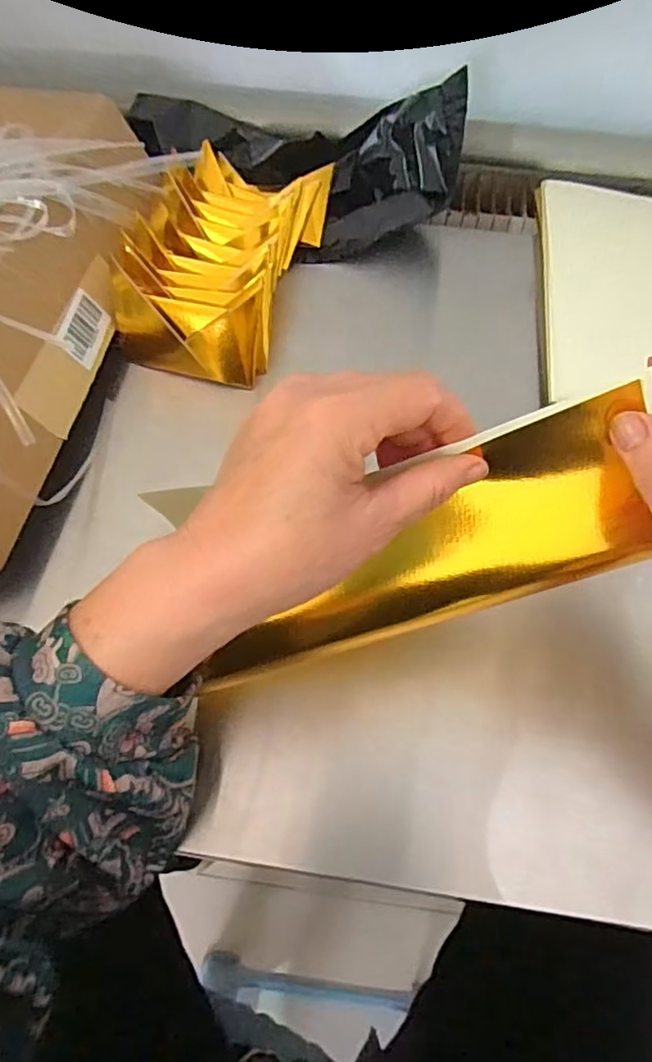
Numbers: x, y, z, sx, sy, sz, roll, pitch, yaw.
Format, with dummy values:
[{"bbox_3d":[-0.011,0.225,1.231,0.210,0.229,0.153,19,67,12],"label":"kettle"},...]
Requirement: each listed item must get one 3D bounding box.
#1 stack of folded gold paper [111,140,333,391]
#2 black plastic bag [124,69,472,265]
[{"bbox_3d":[-0.077,-0.210,0.469,0.114,0.055,0.208,15,65,6],"label":"stack of folded gold paper"},{"bbox_3d":[-0.031,-0.298,0.503,0.272,0.090,0.116,10,64,4],"label":"black plastic bag"}]

